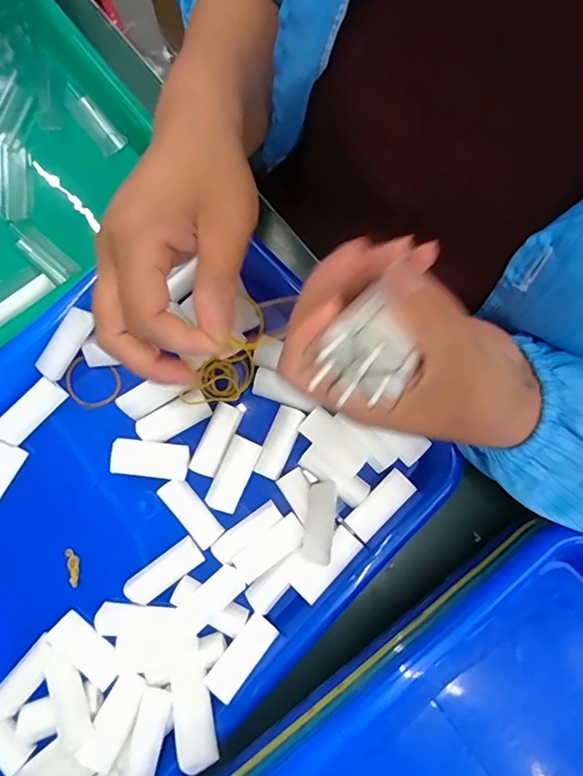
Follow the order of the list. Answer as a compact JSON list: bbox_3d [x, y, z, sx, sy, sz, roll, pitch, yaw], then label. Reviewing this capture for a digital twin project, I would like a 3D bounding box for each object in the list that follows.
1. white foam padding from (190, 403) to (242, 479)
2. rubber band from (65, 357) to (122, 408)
[{"bbox_3d":[-0.048,0.032,0.298,0.018,0.008,0.046,25,89,6],"label":"white foam padding"},{"bbox_3d":[-0.128,-0.003,0.305,0.034,0.004,0.029,21,87,-11],"label":"rubber band"}]

